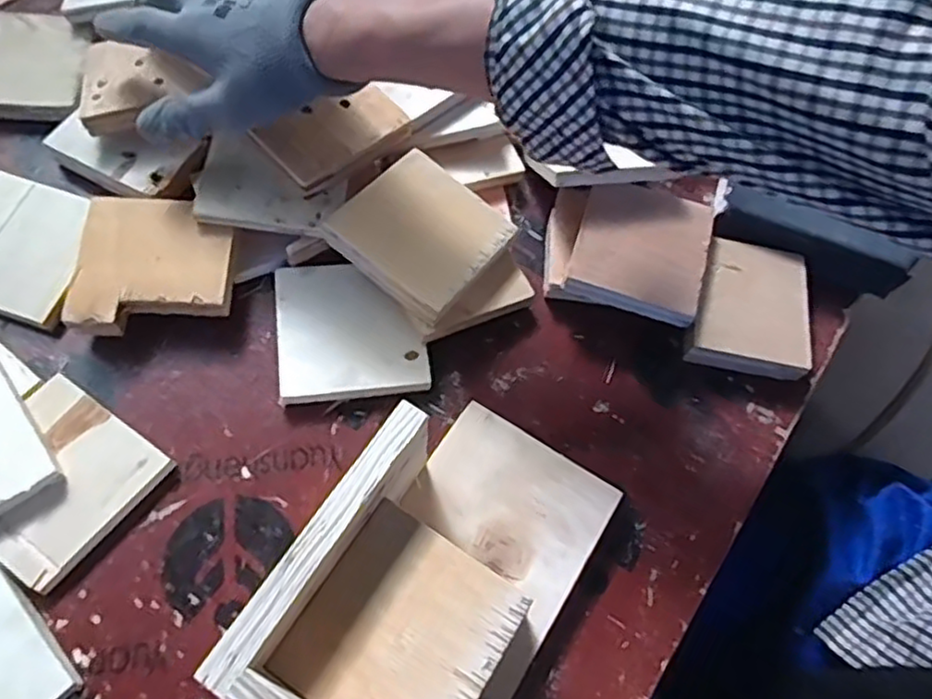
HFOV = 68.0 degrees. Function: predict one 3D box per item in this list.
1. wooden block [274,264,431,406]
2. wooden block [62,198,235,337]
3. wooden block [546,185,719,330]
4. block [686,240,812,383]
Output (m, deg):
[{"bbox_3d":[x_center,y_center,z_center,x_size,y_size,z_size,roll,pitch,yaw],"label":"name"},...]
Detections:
[{"bbox_3d":[-0.073,-0.012,0.438,0.089,0.017,0.092,-6,65,-6],"label":"wooden block"},{"bbox_3d":[-0.193,-0.053,0.432,0.090,0.013,0.090,1,65,-6],"label":"wooden block"},{"bbox_3d":[0.107,-0.063,0.468,0.105,0.040,0.089,14,63,3],"label":"wooden block"},{"bbox_3d":[0.194,-0.028,0.469,0.076,0.026,0.093,17,65,6],"label":"block"}]

